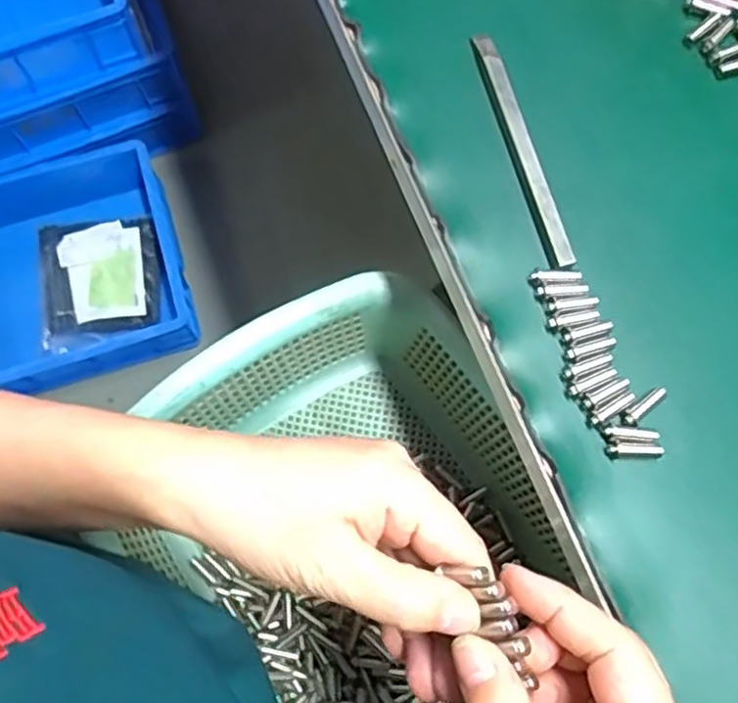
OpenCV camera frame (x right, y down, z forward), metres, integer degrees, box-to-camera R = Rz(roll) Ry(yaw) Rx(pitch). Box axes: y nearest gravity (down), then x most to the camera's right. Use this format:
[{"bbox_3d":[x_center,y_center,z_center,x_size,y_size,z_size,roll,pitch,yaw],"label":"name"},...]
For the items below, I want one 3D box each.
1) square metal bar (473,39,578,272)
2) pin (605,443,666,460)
[{"bbox_3d":[0.068,-0.091,0.316,0.011,0.006,0.118,-14,74,-4],"label":"square metal bar"},{"bbox_3d":[0.106,0.039,0.280,0.021,0.004,0.006,-2,74,-1],"label":"pin"}]

